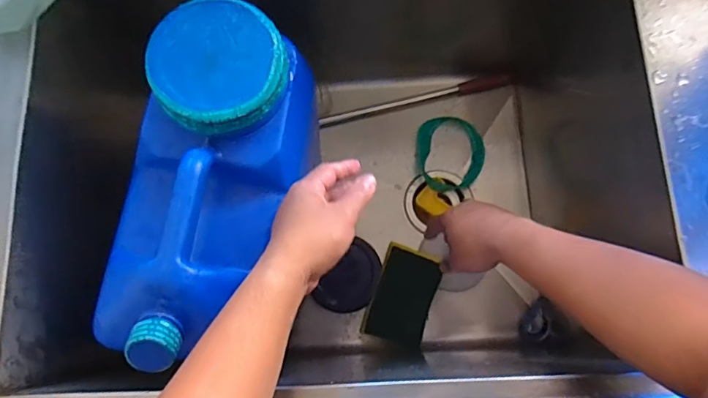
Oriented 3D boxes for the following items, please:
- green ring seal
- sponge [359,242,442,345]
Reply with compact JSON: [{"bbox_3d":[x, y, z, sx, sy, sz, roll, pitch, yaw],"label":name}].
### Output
[{"bbox_3d":[0.166,-0.080,0.844,0.112,0.030,0.131,-10,77,0],"label":"green ring seal"},{"bbox_3d":[0.078,0.149,0.778,0.091,0.035,0.143,18,78,6],"label":"sponge"}]

